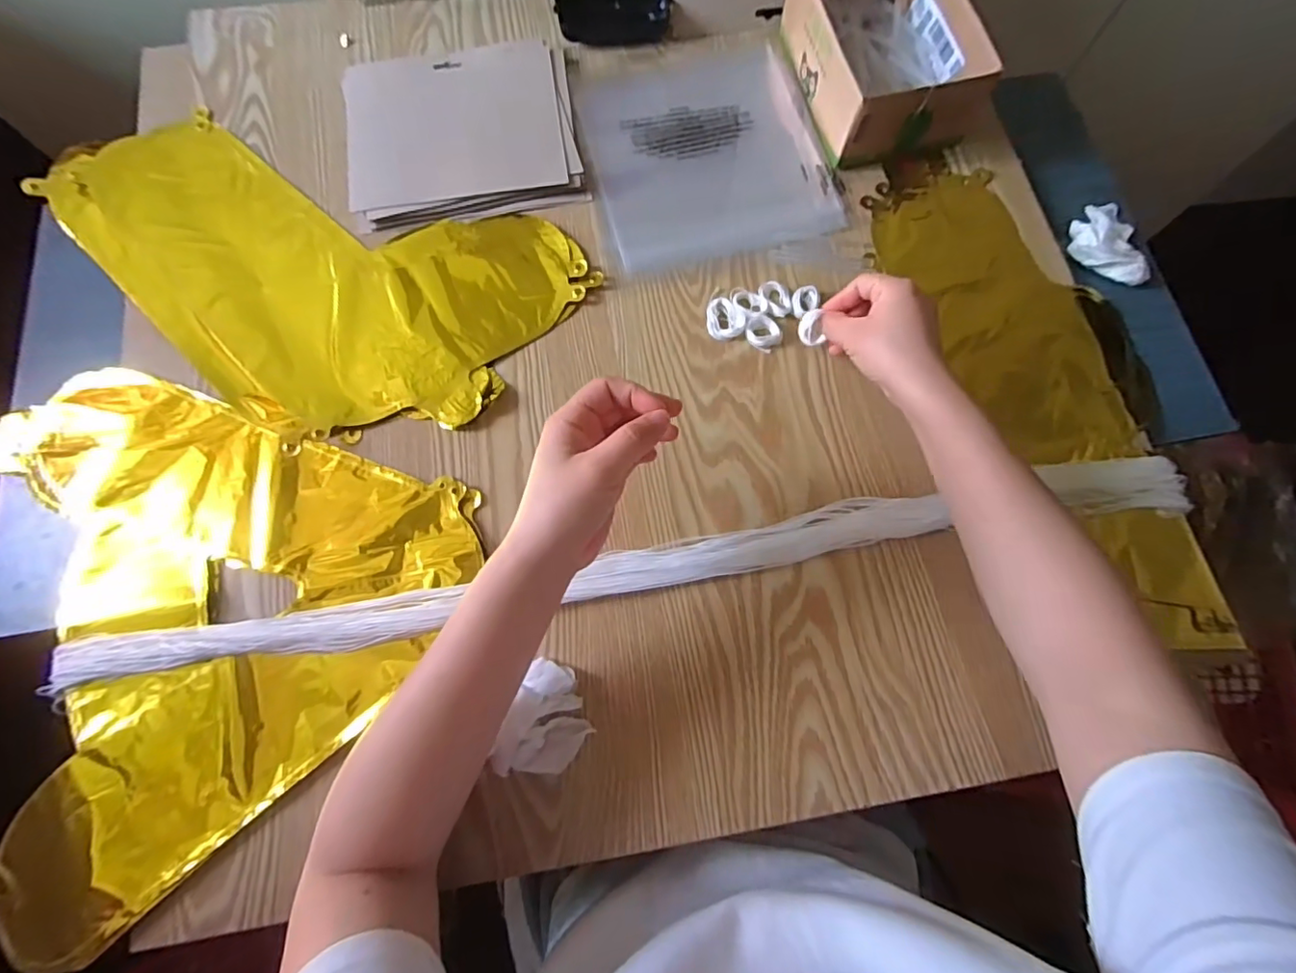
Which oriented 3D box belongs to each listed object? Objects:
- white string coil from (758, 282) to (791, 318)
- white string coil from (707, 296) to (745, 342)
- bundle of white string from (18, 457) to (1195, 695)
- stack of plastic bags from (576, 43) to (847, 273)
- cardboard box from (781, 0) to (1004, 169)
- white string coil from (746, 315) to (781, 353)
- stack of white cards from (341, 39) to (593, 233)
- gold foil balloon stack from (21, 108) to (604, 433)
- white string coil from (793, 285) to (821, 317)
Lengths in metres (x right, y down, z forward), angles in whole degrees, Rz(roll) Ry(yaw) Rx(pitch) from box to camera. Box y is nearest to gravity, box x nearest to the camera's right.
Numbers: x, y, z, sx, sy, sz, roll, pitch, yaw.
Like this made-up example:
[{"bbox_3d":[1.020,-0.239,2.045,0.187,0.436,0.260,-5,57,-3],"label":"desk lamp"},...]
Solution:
[{"bbox_3d":[0.107,-0.157,0.473,0.022,0.005,0.035,-21,74,-7],"label":"white string coil"},{"bbox_3d":[0.063,-0.137,0.462,0.030,0.007,0.036,-2,73,-1],"label":"white string coil"},{"bbox_3d":[0.001,0.056,0.404,0.799,0.021,0.043,-9,73,-3],"label":"bundle of white string"},{"bbox_3d":[0.056,-0.310,0.522,0.210,0.008,0.223,-12,74,-4],"label":"stack of plastic bags"},{"bbox_3d":[0.208,-0.395,0.509,0.131,0.065,0.196,-13,74,-5],"label":"cardboard box"},{"bbox_3d":[0.095,-0.126,0.465,0.029,0.005,0.026,41,77,11],"label":"white string coil"},{"bbox_3d":[-0.169,-0.325,0.517,0.203,0.012,0.180,-14,74,-5],"label":"stack of white cards"},{"bbox_3d":[-0.290,-0.177,0.472,0.434,0.016,0.227,19,74,5],"label":"gold foil balloon stack"},{"bbox_3d":[0.131,-0.155,0.472,0.028,0.006,0.022,-32,76,-10],"label":"white string coil"}]

